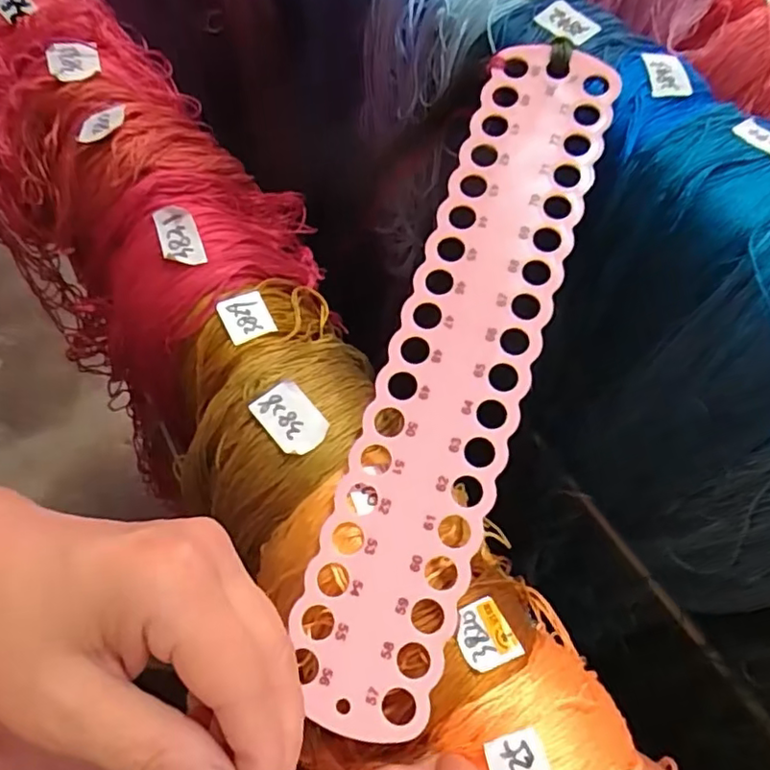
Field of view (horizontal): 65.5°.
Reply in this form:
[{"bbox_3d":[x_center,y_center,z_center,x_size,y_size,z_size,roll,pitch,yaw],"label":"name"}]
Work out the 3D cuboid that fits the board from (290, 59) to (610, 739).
[{"bbox_3d":[0.031,-0.012,0.240,0.055,0.006,0.283,18,79,9],"label":"board"}]

